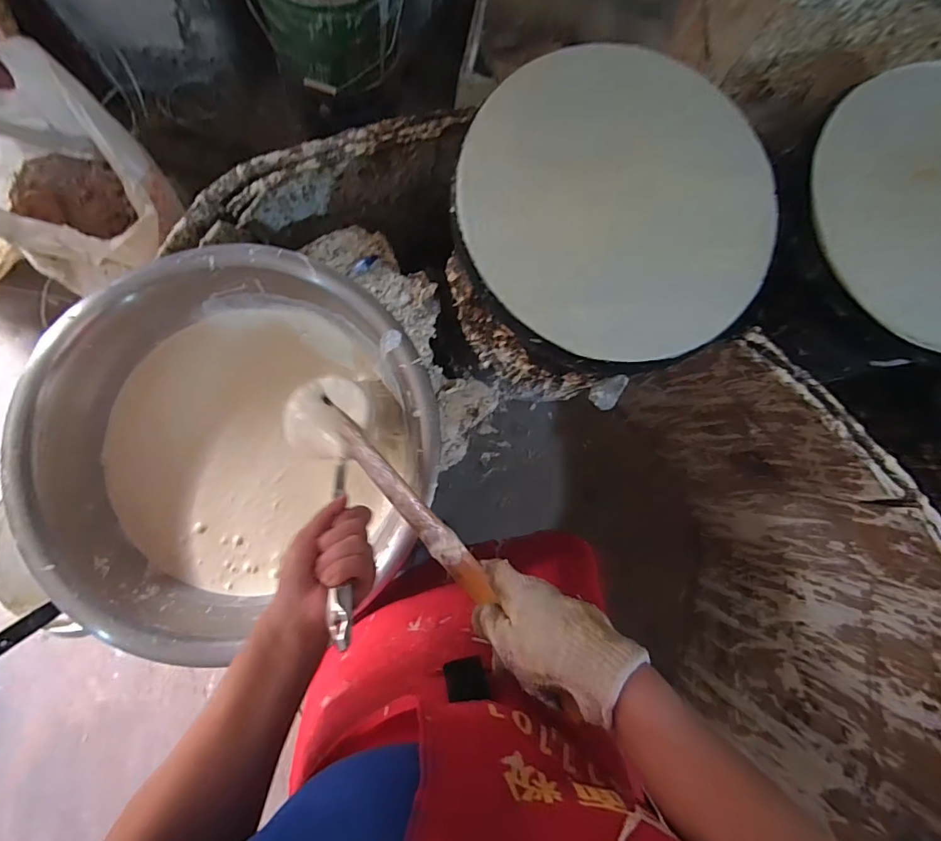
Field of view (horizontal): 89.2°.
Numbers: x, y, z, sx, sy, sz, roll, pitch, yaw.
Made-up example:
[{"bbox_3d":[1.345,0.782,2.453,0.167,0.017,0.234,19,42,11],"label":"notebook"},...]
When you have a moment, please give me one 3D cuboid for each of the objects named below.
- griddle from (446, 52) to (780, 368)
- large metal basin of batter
[{"bbox_3d":[0.172,-0.253,0.567,0.369,0.034,0.374,-1,85,-6],"label":"griddle"},{"bbox_3d":[-0.298,0.032,0.627,0.483,0.153,0.482,18,83,-4],"label":"large metal basin of batter"}]

